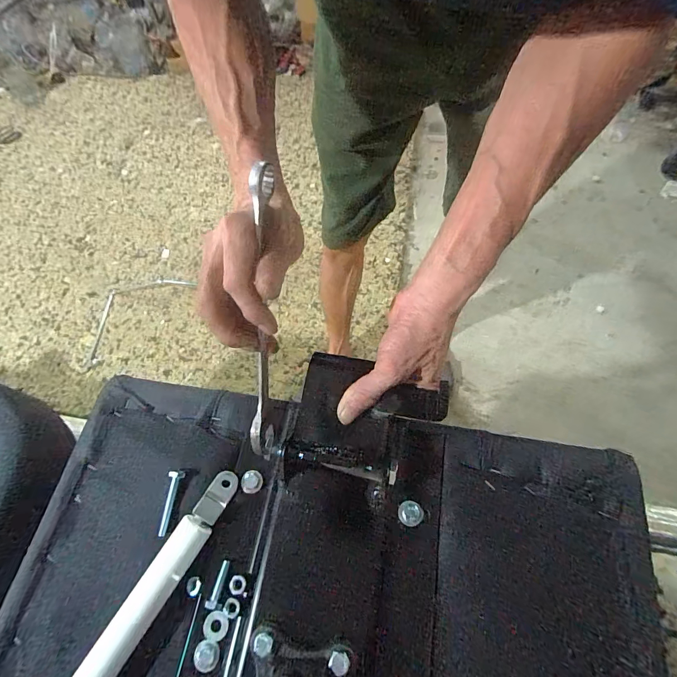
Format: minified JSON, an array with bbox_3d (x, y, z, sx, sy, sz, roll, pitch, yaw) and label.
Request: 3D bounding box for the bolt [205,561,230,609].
[{"bbox_3d":[-0.094,0.192,0.293,0.008,0.005,0.032,10,53,8],"label":"bolt"}]

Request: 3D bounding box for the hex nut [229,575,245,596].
[{"bbox_3d":[-0.079,0.192,0.292,0.013,0.004,0.013,7,66,6],"label":"hex nut"}]

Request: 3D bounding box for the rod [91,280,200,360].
[{"bbox_3d":[-0.681,-0.112,1.226,0.201,0.017,0.383,41,74,19],"label":"rod"}]

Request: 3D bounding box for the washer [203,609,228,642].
[{"bbox_3d":[-0.093,0.218,0.283,0.021,0.004,0.018,-40,67,-15],"label":"washer"}]

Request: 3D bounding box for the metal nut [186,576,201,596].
[{"bbox_3d":[-0.115,0.196,0.295,0.011,0.004,0.013,1,66,4],"label":"metal nut"}]

